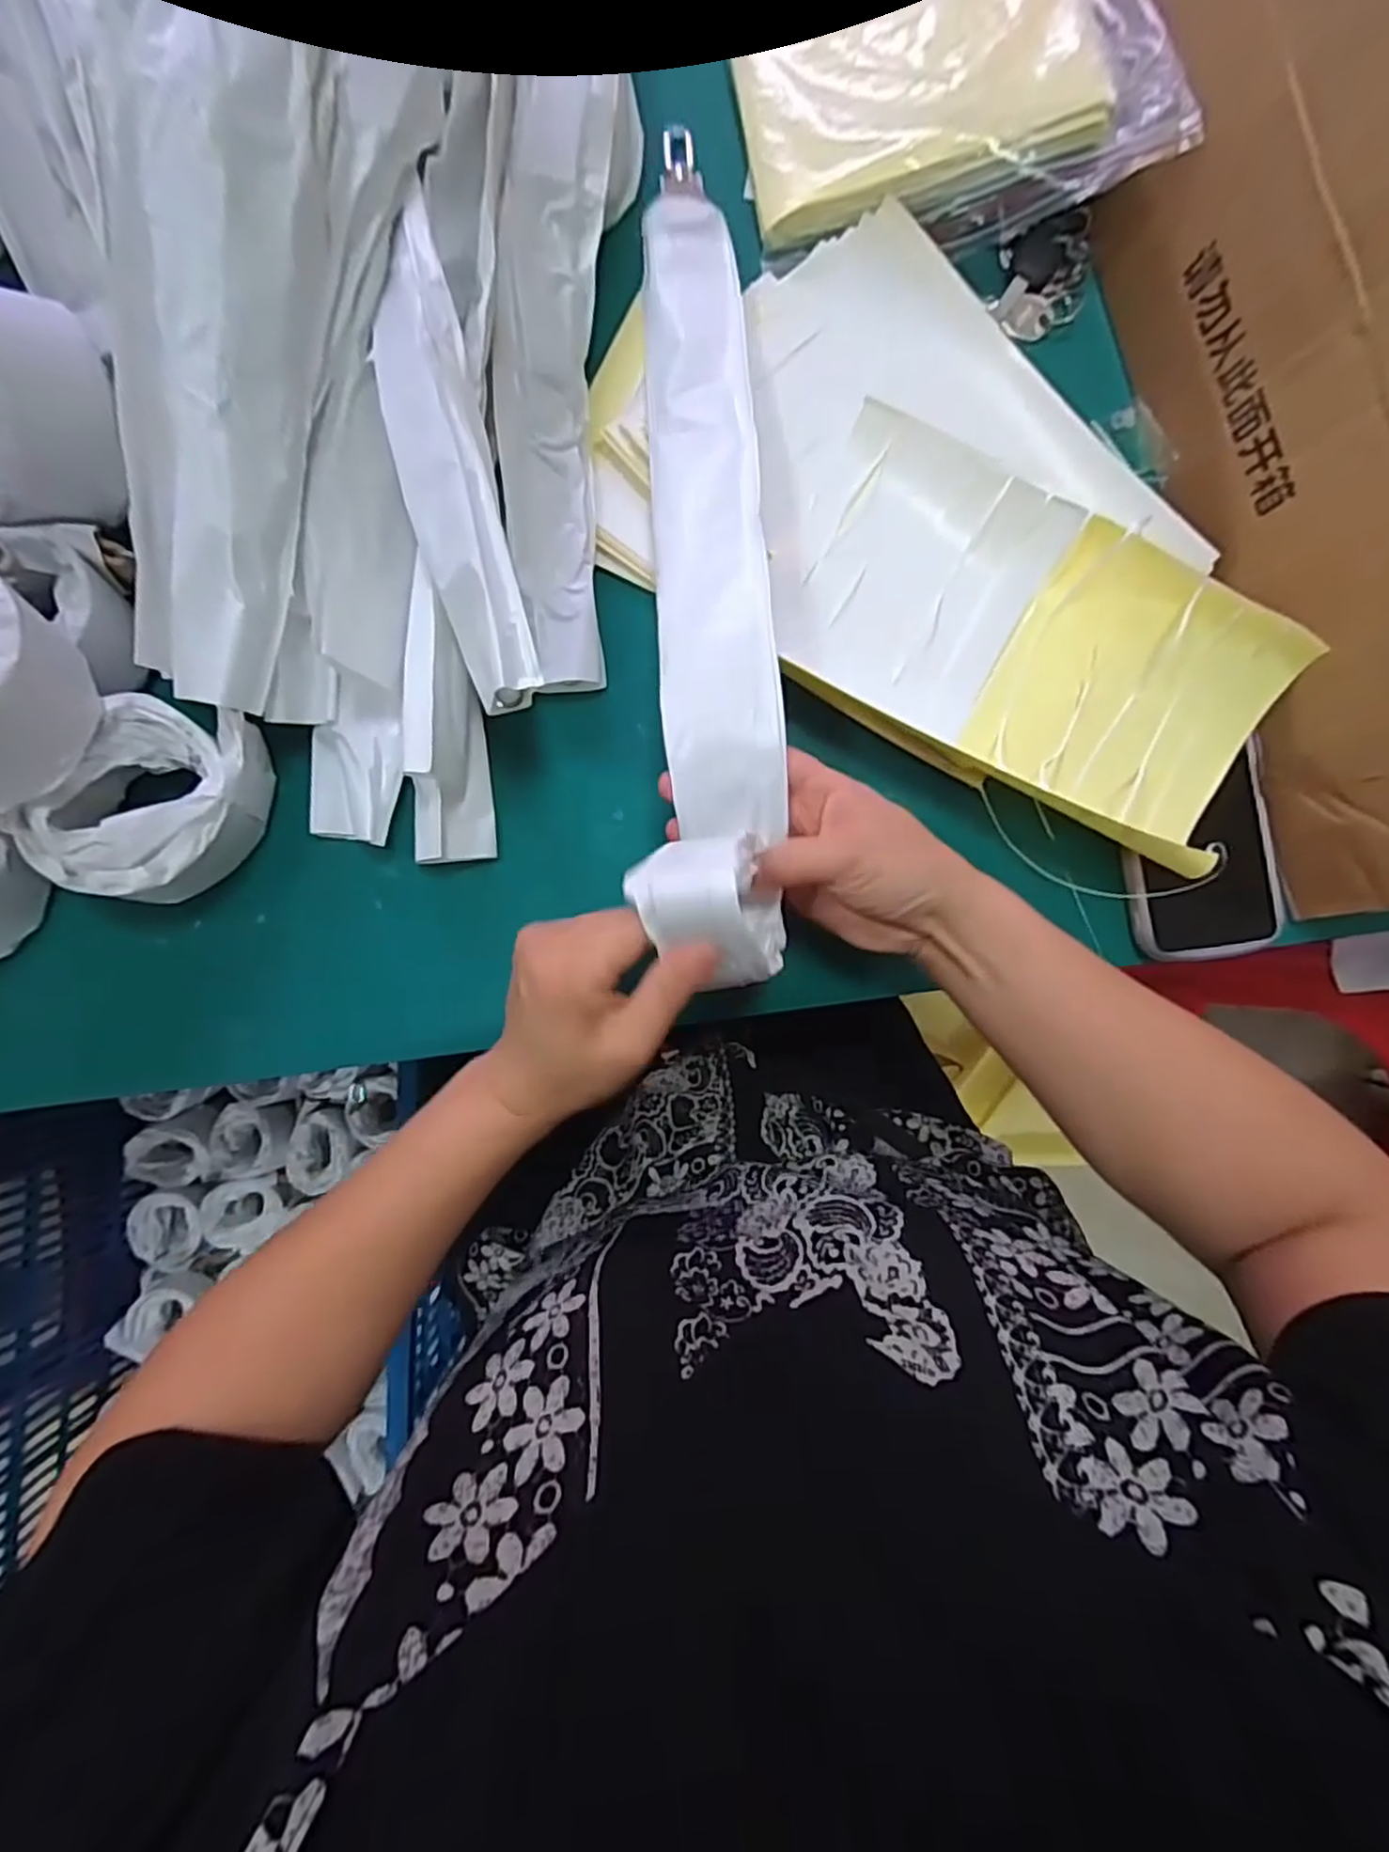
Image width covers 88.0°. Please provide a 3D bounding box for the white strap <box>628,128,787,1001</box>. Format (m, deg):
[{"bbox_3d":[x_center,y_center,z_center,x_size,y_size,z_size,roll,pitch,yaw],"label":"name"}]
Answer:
[{"bbox_3d":[0.004,-0.200,0.362,0.063,0.074,0.458,-2,74,-3],"label":"white strap"}]

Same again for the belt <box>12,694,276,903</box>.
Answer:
[{"bbox_3d":[-0.258,-0.061,0.352,0.075,0.053,0.105,29,85,0],"label":"belt"}]

